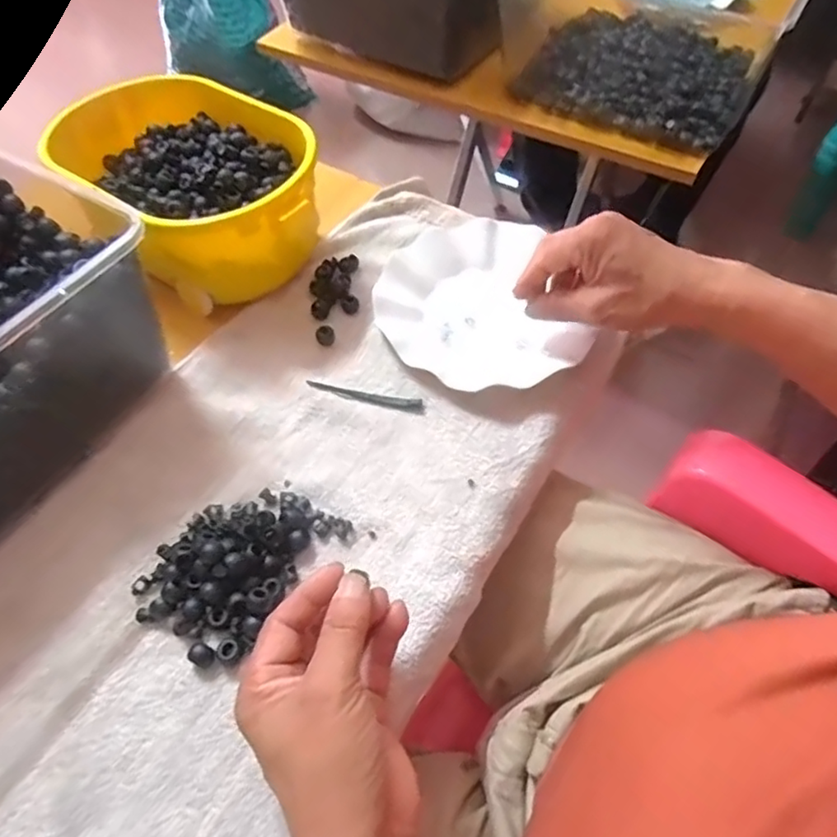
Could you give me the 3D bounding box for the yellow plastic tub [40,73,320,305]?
[{"bbox_3d":[-0.189,-0.200,0.540,0.168,0.097,0.239,-34,62,-19],"label":"yellow plastic tub"}]

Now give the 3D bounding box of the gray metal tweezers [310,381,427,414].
[{"bbox_3d":[-0.041,-0.017,0.475,0.091,0.005,0.010,11,58,9],"label":"gray metal tweezers"}]

